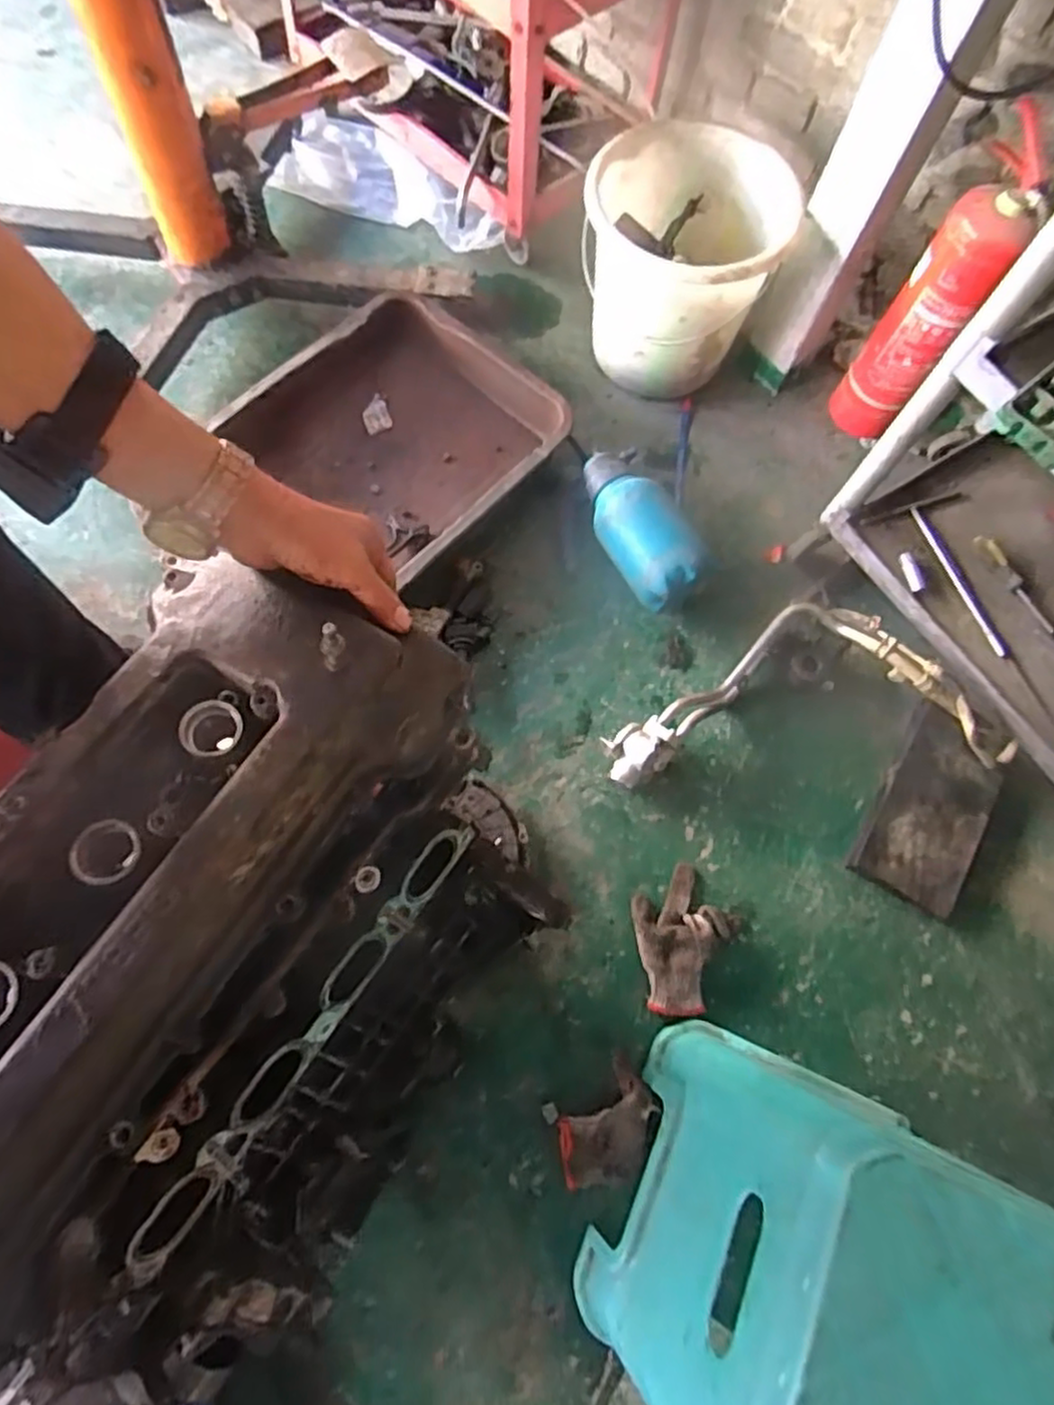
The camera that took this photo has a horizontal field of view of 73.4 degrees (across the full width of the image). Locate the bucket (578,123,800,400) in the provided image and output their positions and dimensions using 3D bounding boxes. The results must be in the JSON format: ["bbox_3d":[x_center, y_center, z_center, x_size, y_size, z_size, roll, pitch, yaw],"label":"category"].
[{"bbox_3d":[0.259,-0.746,1.215,0.311,0.278,0.311,1,70,-4],"label":"bucket"}]

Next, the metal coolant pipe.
[{"bbox_3d":[0.419,-0.023,1.070,0.595,0.082,0.252,-2,71,-3],"label":"metal coolant pipe"}]

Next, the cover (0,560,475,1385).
[{"bbox_3d":[-0.224,0.125,0.414,0.190,0.119,0.431,29,70,8],"label":"cover"}]

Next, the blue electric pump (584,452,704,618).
[{"bbox_3d":[0.184,-0.293,1.148,0.113,0.108,0.279,-27,74,-11],"label":"blue electric pump"}]

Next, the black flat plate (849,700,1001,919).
[{"bbox_3d":[0.609,0.154,1.061,0.137,0.035,0.293,24,75,29],"label":"black flat plate"}]

